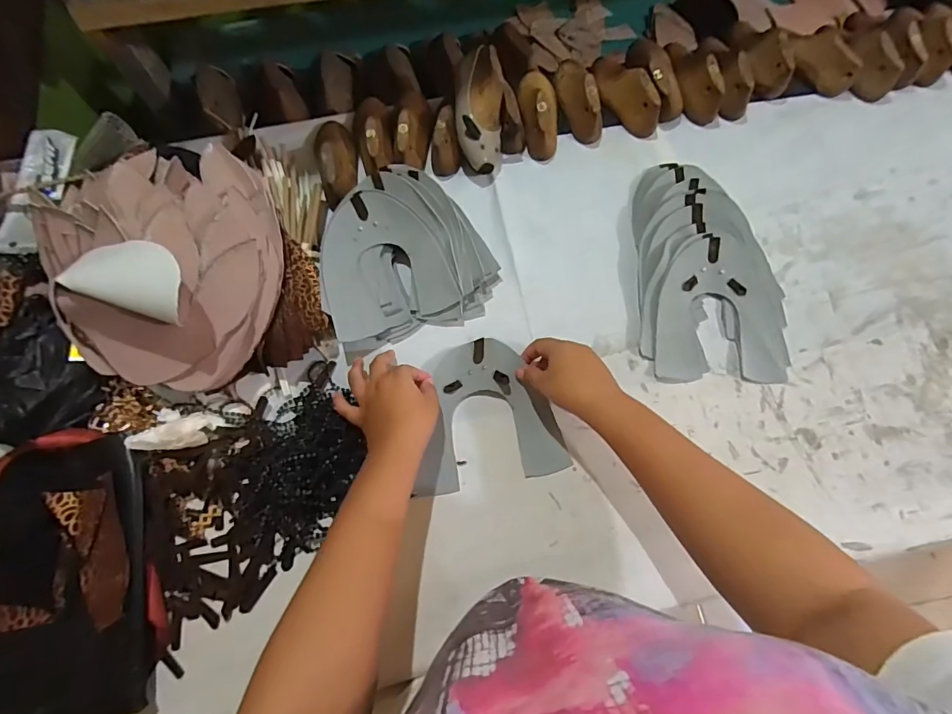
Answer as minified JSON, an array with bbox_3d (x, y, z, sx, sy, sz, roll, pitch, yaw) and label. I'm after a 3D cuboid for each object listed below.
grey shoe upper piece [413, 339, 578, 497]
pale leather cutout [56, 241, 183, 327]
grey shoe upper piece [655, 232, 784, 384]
[{"bbox_3d":[0.007,0.056,0.500,0.153,0.023,0.155,-10,68,-2],"label":"grey shoe upper piece"},{"bbox_3d":[-0.302,-0.072,0.405,0.103,0.024,0.060,15,106,2],"label":"pale leather cutout"},{"bbox_3d":[0.275,-0.055,0.529,0.138,0.035,0.160,1,68,2],"label":"grey shoe upper piece"}]

